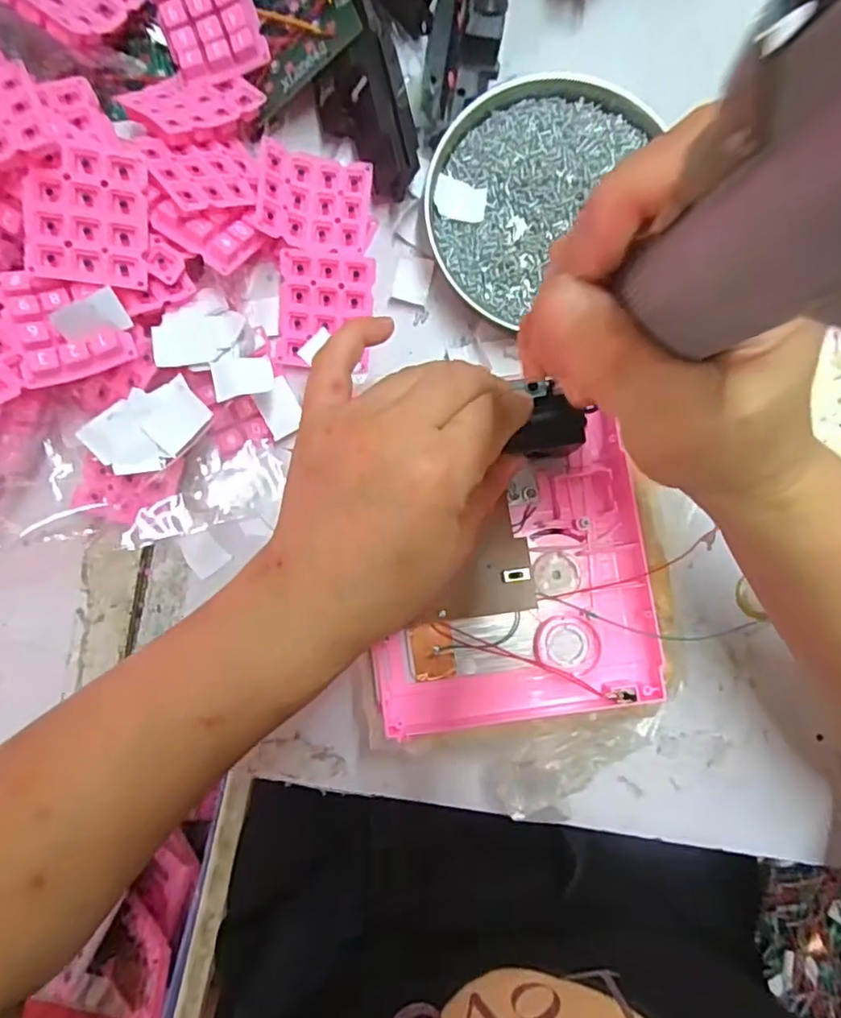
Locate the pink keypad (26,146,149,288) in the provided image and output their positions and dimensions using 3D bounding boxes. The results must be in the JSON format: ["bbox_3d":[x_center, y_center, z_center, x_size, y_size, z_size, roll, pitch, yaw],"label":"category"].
[{"bbox_3d":[-0.152,-0.134,0.277,0.049,0.005,0.059,0,105,-23],"label":"pink keypad"}]

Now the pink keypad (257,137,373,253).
[{"bbox_3d":[-0.055,-0.161,0.316,0.056,0.008,0.049,5,87,-15],"label":"pink keypad"}]

